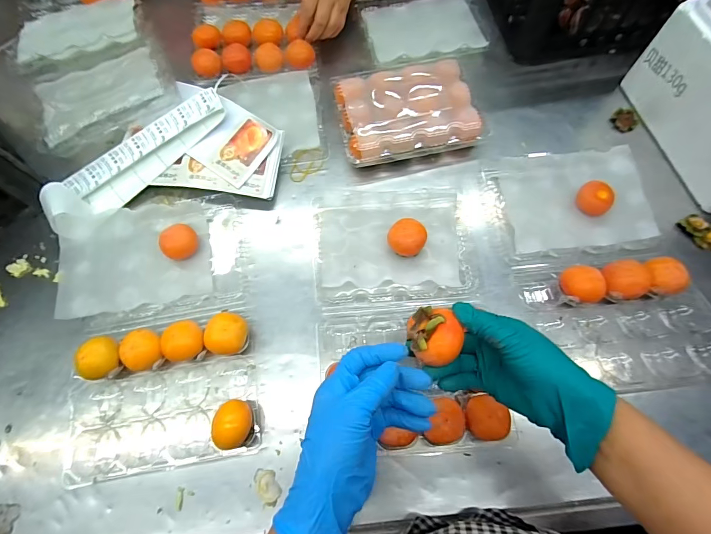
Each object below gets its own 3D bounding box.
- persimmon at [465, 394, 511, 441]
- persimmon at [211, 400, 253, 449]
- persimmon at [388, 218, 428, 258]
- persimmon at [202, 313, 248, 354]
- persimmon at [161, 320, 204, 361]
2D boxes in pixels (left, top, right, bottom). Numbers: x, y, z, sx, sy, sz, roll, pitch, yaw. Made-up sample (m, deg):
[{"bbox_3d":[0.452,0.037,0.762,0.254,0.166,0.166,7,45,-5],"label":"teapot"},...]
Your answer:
[{"bbox_3d":[0.151,0.175,0.440,0.050,0.048,0.049,0,70,1],"label":"persimmon"},{"bbox_3d":[-0.140,0.182,0.437,0.041,0.050,0.051,0,70,1],"label":"persimmon"},{"bbox_3d":[0.071,-0.039,0.525,0.051,0.039,0.048,0,70,1],"label":"persimmon"},{"bbox_3d":[-0.164,0.084,0.479,0.052,0.047,0.054,11,70,5],"label":"persimmon"},{"bbox_3d":[-0.213,0.094,0.475,0.047,0.037,0.046,0,69,0],"label":"persimmon"}]

